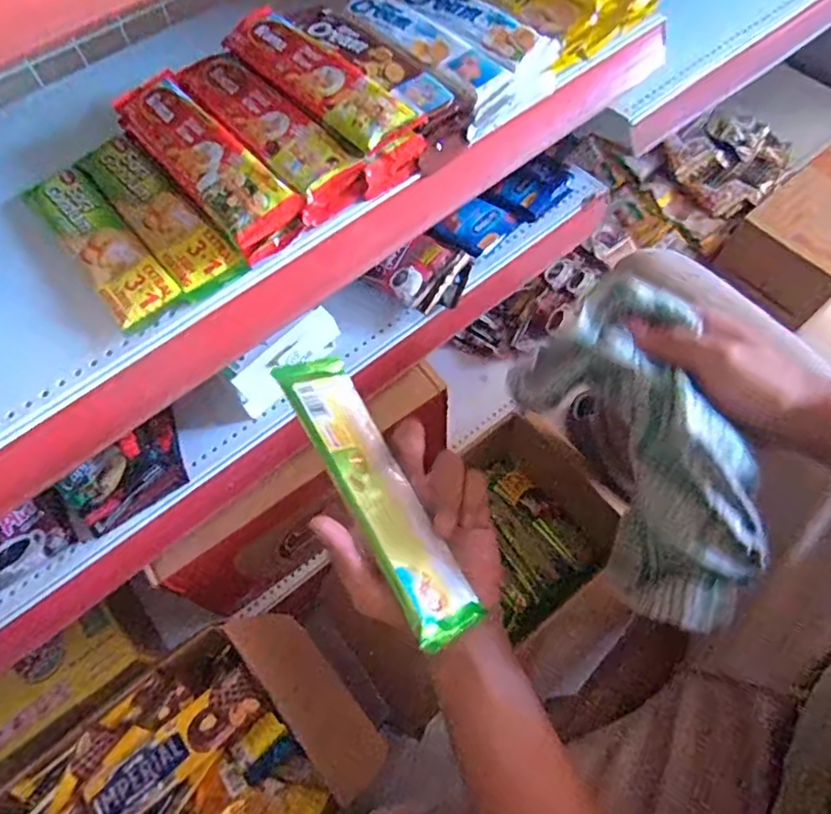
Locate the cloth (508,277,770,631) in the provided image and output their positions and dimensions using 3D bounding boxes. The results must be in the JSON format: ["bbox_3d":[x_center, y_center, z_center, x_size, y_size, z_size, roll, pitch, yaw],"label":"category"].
[{"bbox_3d":[0.134,0.029,0.339,0.098,0.072,0.192,-25,93,-10],"label":"cloth"}]

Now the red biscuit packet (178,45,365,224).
[{"bbox_3d":[-0.122,-0.229,0.473,0.057,0.028,0.205,-37,68,-15],"label":"red biscuit packet"}]

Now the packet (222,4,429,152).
[{"bbox_3d":[-0.079,-0.267,0.471,0.056,0.024,0.189,-39,68,-16],"label":"packet"}]

